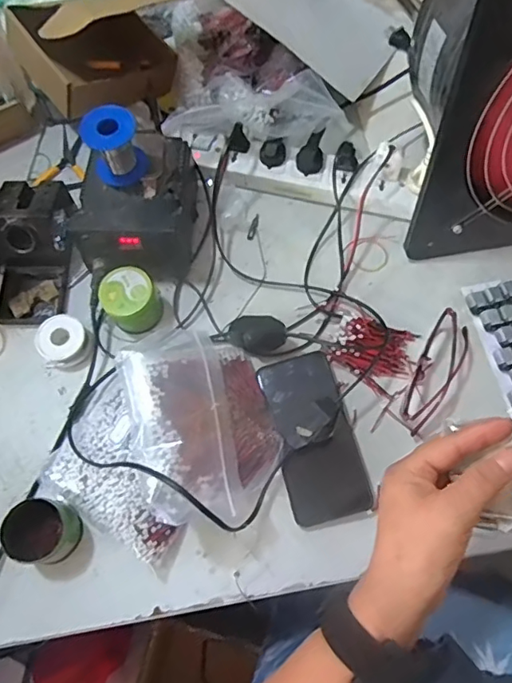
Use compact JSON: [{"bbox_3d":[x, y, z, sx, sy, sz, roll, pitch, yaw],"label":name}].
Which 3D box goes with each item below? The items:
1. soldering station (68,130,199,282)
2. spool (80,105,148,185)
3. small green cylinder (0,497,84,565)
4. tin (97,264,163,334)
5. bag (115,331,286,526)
[{"bbox_3d":[-0.129,-0.155,0.593,0.117,0.089,0.146,5,70,3],"label":"soldering station"},{"bbox_3d":[-0.144,-0.200,0.533,0.055,0.065,0.049,-24,69,-8],"label":"spool"},{"bbox_3d":[-0.199,0.179,0.490,0.056,0.056,0.055,0,70,1],"label":"small green cylinder"},{"bbox_3d":[-0.137,-0.046,0.572,0.056,0.052,0.059,0,70,1],"label":"tin"},{"bbox_3d":[-0.048,0.082,0.498,0.132,0.098,0.178,-21,71,-7],"label":"bag"}]

